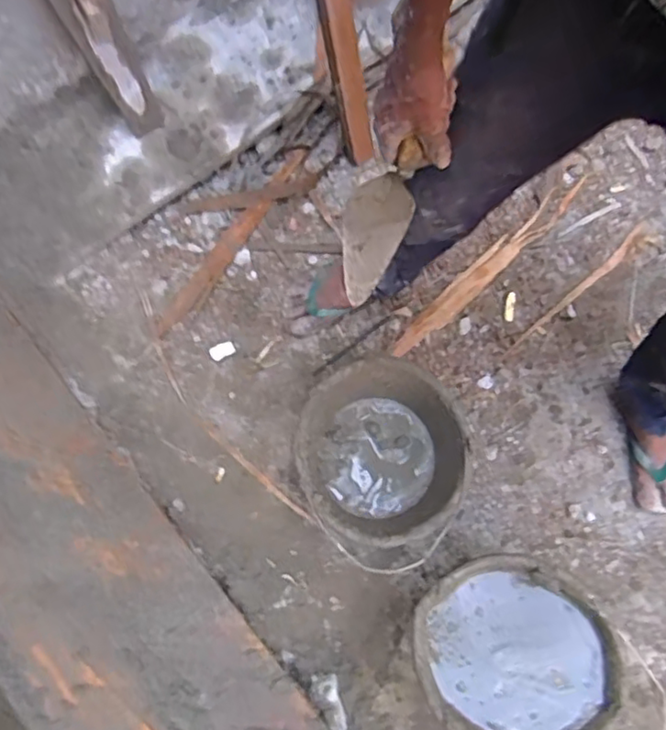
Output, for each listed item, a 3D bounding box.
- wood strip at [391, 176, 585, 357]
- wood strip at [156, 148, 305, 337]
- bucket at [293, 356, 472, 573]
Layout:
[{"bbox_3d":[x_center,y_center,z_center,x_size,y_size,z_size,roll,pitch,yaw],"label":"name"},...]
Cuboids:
[{"bbox_3d":[0.318,-0.202,1.278,0.525,0.015,0.052,-42,77,-7],"label":"wood strip"},{"bbox_3d":[-0.209,-0.258,1.288,0.044,0.017,0.476,34,80,0],"label":"wood strip"},{"bbox_3d":[0.090,0.165,1.083,0.287,0.209,0.299,0,74,1],"label":"bucket"}]

